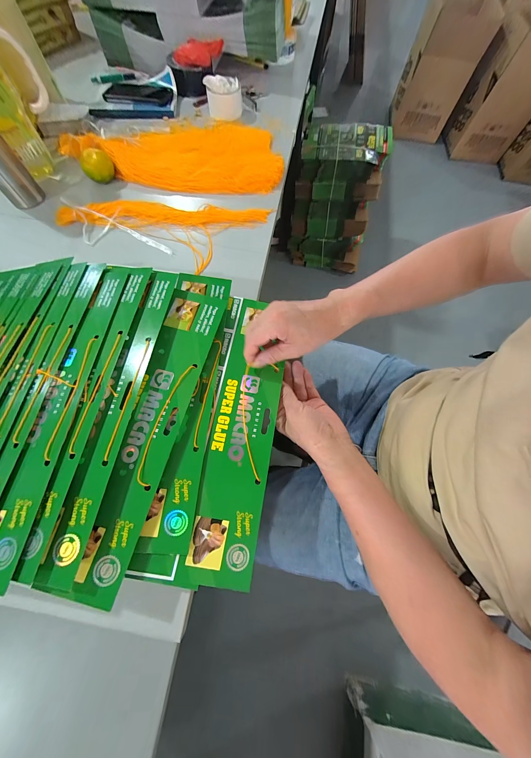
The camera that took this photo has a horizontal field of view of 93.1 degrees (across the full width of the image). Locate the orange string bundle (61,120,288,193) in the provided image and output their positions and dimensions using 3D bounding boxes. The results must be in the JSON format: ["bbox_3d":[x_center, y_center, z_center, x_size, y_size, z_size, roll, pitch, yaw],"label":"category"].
[{"bbox_3d":[-0.205,-0.516,0.559,0.472,0.035,0.242,1,69,-2],"label":"orange string bundle"}]

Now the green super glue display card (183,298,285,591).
[{"bbox_3d":[-0.027,0.052,0.328,0.078,0.006,0.354,11,69,-4],"label":"green super glue display card"}]

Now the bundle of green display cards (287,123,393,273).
[{"bbox_3d":[0.322,-0.831,1.223,0.386,0.509,0.250,4,68,0],"label":"bundle of green display cards"}]

